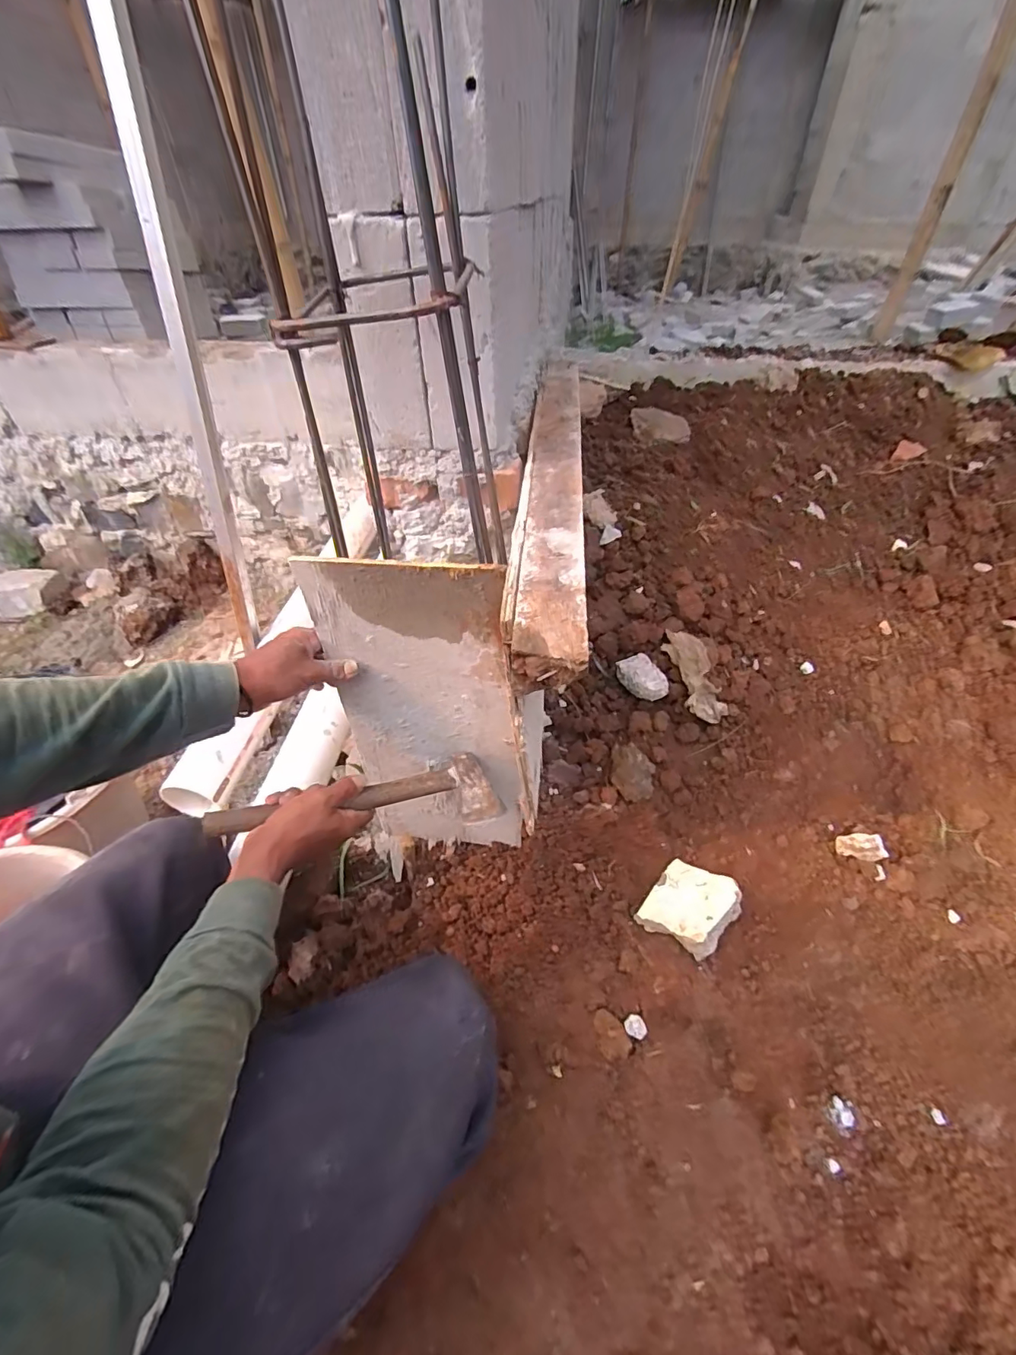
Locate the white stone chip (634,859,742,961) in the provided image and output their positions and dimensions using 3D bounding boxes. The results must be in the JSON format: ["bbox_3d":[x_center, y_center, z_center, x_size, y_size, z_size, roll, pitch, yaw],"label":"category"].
[{"bbox_3d":[0.215,0.272,0.604,0.089,0.037,0.093,22,67,33],"label":"white stone chip"}]

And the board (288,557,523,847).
[{"bbox_3d":[-0.091,0.070,0.603,0.203,0.465,0.015,6,44,7],"label":"board"}]

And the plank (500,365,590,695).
[{"bbox_3d":[0.056,-0.261,0.623,0.062,0.028,0.749,3,44,4],"label":"plank"}]

